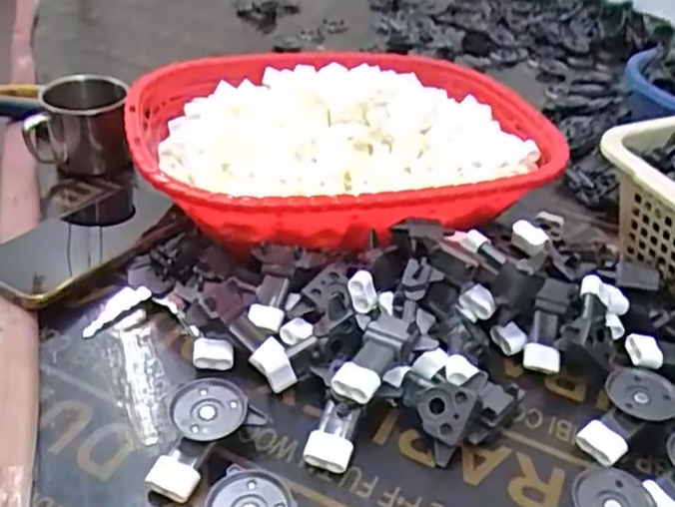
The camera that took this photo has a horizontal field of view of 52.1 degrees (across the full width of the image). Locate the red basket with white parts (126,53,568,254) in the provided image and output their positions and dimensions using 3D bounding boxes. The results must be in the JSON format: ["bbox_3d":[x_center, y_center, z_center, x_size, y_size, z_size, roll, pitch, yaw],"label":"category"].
[{"bbox_3d":[0.009,-0.099,0.613,0.355,0.069,0.275,-8,37,-19],"label":"red basket with white parts"}]

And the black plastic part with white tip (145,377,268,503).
[{"bbox_3d":[-0.081,0.104,0.395,0.042,0.031,0.068,23,39,23],"label":"black plastic part with white tip"}]

